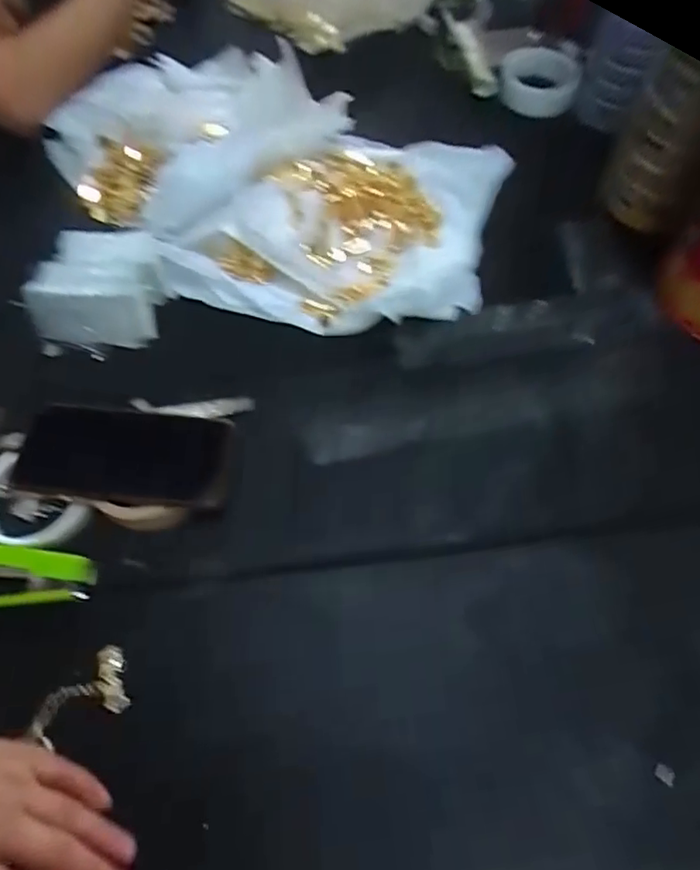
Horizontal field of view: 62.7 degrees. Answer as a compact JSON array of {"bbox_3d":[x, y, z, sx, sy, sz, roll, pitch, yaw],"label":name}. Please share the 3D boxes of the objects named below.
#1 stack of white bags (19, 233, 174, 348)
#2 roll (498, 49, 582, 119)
[{"bbox_3d":[-0.234,-0.135,0.545,0.111,0.062,0.103,4,63,5],"label":"stack of white bags"},{"bbox_3d":[0.231,-0.432,0.703,0.094,0.040,0.094,-1,62,3],"label":"roll"}]

